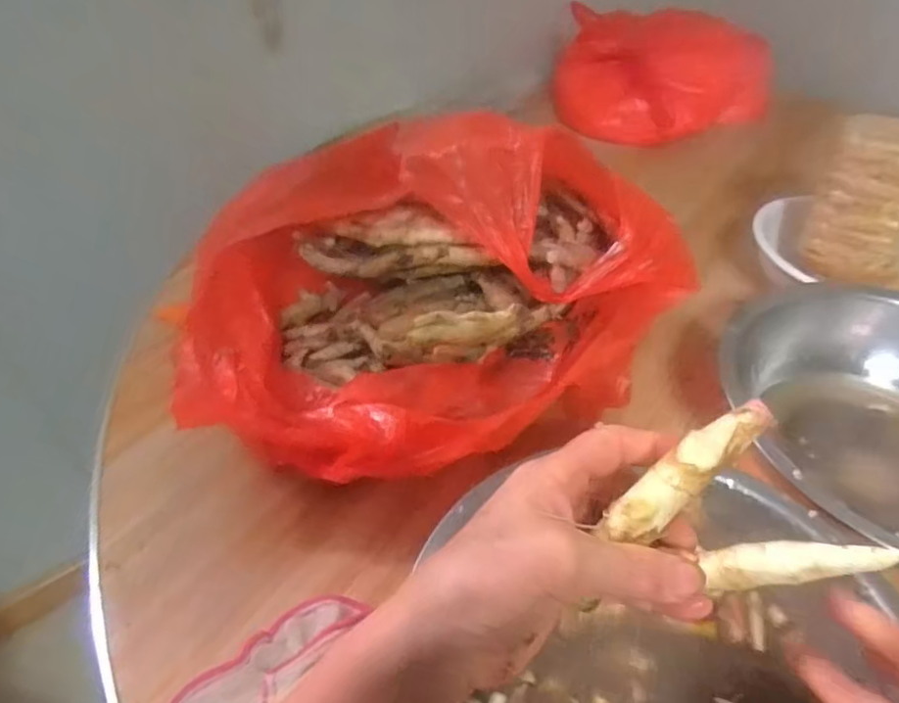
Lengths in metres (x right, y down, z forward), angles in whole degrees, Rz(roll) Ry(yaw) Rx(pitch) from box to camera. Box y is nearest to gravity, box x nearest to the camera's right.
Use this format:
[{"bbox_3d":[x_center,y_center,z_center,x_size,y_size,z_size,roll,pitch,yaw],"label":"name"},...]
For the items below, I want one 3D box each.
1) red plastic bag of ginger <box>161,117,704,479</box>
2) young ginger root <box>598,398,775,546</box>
[{"bbox_3d":[-0.042,-0.043,0.474,0.356,0.186,0.282,20,47,20],"label":"red plastic bag of ginger"},{"bbox_3d":[0.106,0.052,0.265,0.088,0.019,0.018,-37,52,-9],"label":"young ginger root"}]

